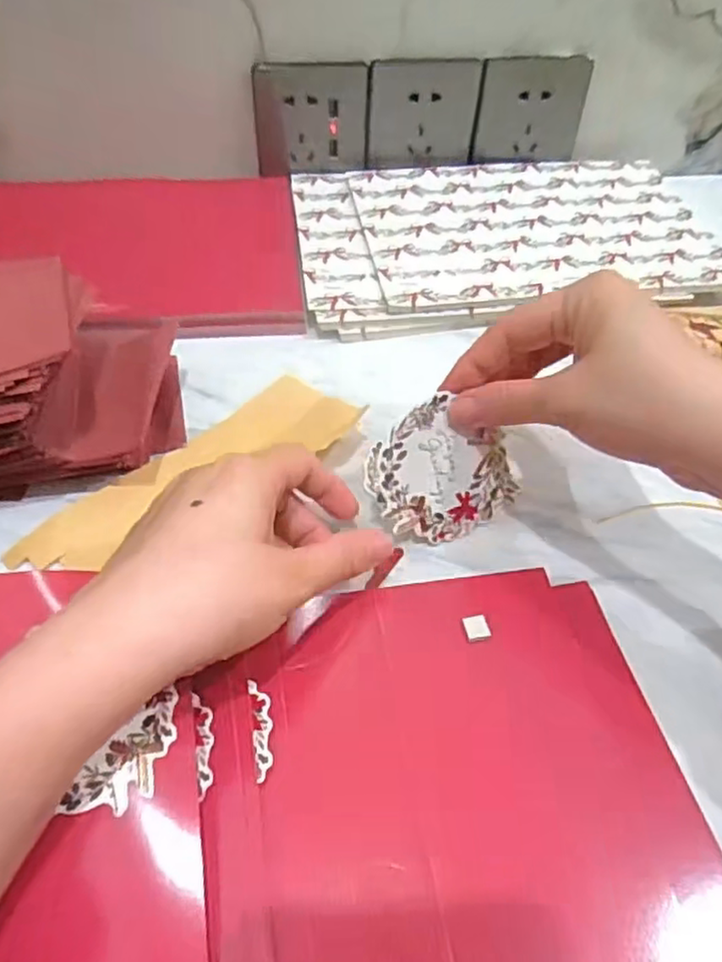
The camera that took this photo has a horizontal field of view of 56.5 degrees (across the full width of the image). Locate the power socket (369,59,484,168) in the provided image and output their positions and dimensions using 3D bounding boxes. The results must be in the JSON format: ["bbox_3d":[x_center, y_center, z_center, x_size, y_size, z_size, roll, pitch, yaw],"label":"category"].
[{"bbox_3d":[0.049,-0.284,0.521,0.084,0.071,0.014,-6,55,-7],"label":"power socket"}]

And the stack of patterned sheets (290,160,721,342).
[{"bbox_3d":[0.104,-0.186,0.493,0.299,0.012,0.186,-8,55,-9],"label":"stack of patterned sheets"}]

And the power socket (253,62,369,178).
[{"bbox_3d":[-0.037,-0.275,0.513,0.084,0.077,0.004,-3,43,-4],"label":"power socket"}]

